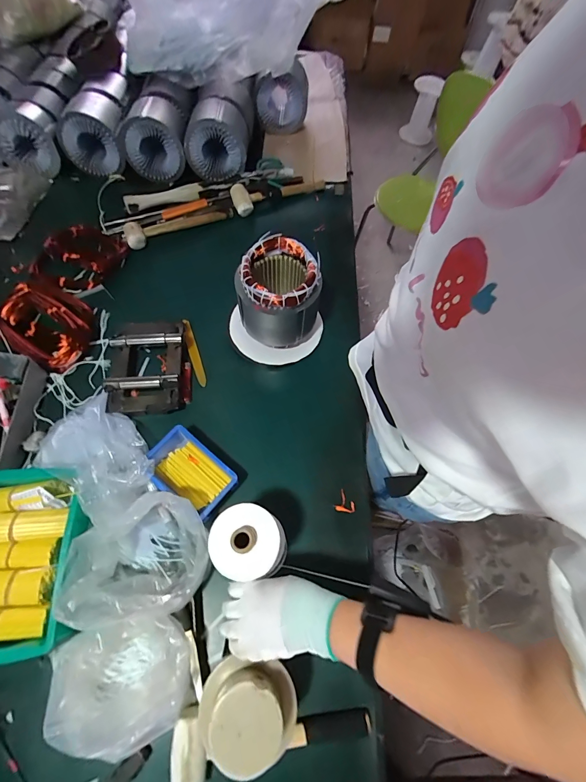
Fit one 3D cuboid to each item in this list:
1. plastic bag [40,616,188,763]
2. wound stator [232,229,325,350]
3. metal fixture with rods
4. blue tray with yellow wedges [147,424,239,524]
[{"bbox_3d":[-0.215,0.376,0.451,0.147,0.093,0.134,-3,64,-4],"label":"plastic bag"},{"bbox_3d":[-0.031,-0.175,0.645,0.140,0.159,0.135,1,64,-2],"label":"wound stator"},{"bbox_3d":[-0.282,-0.052,0.672,0.146,0.049,0.199,-4,64,-5],"label":"metal fixture with rods"},{"bbox_3d":[-0.172,0.142,0.583,0.147,0.055,0.095,37,68,15],"label":"blue tray with yellow wedges"}]

